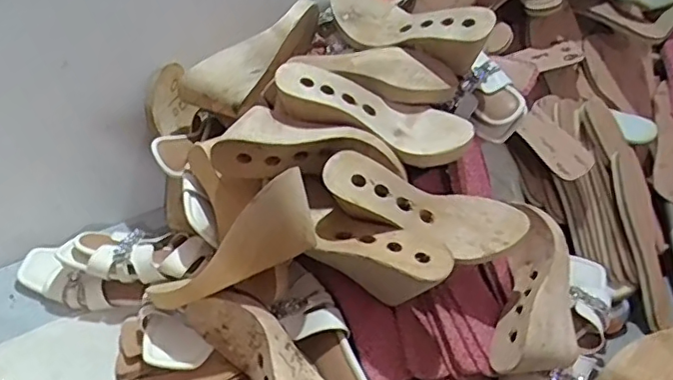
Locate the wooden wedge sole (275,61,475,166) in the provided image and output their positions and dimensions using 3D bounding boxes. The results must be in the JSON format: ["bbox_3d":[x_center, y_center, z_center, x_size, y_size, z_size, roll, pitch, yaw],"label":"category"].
[{"bbox_3d":[0.042,-0.092,0.688,0.233,0.058,0.071,20,36,-4],"label":"wooden wedge sole"}]

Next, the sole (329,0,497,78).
[{"bbox_3d":[0.086,-0.205,0.737,0.072,0.083,0.223,-26,46,-36],"label":"sole"}]

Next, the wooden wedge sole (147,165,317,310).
[{"bbox_3d":[-0.112,0.069,0.627,0.222,0.073,0.060,-39,37,13],"label":"wooden wedge sole"}]

